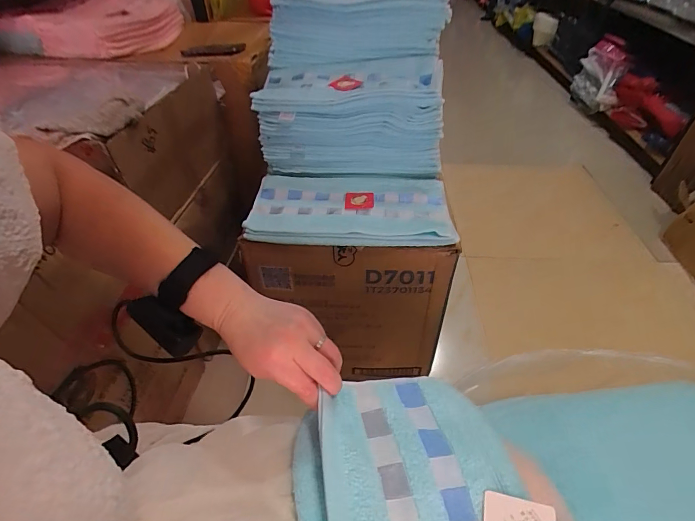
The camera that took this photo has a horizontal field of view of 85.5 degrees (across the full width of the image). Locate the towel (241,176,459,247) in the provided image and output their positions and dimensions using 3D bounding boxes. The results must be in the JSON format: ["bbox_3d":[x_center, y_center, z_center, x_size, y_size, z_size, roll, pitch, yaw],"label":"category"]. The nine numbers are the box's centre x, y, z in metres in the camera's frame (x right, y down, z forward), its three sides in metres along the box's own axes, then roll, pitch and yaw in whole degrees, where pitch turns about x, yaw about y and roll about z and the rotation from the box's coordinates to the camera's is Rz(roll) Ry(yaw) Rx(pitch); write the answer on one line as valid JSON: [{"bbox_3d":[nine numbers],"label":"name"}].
[{"bbox_3d":[0.004,-0.096,0.658,0.331,0.031,0.173,2,44,3],"label":"towel"}]

